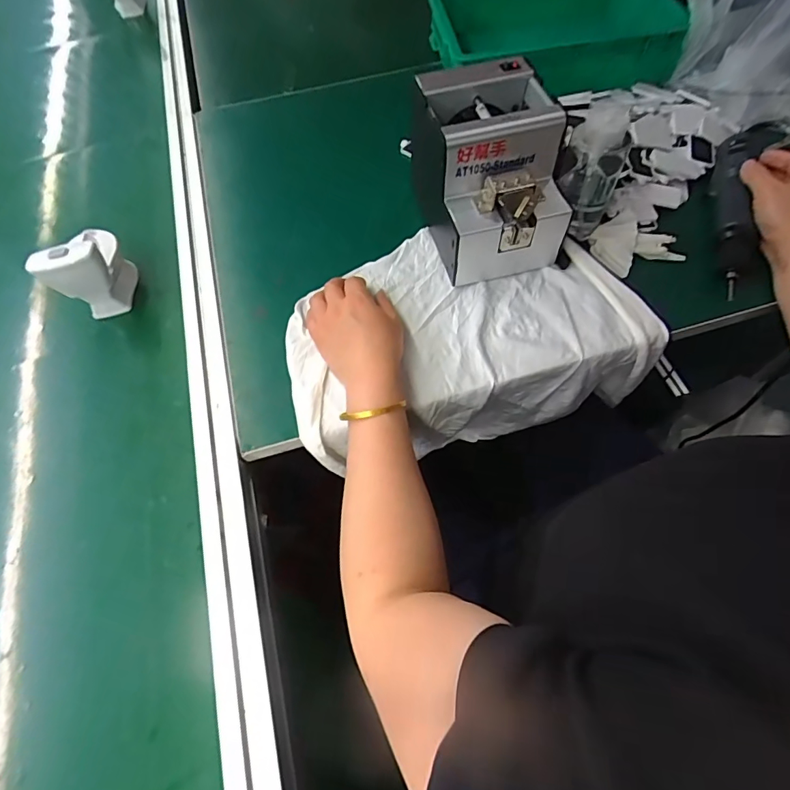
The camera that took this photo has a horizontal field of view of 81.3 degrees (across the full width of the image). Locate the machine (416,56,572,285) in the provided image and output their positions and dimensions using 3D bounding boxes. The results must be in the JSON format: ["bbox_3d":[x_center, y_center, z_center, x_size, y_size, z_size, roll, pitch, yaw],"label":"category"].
[{"bbox_3d":[0.109,-0.244,0.513,0.139,0.147,0.177,-12,61,-3],"label":"machine"}]

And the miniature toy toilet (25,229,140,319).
[{"bbox_3d":[-0.344,-0.143,0.522,0.060,0.097,0.085,-16,62,-5],"label":"miniature toy toilet"}]

